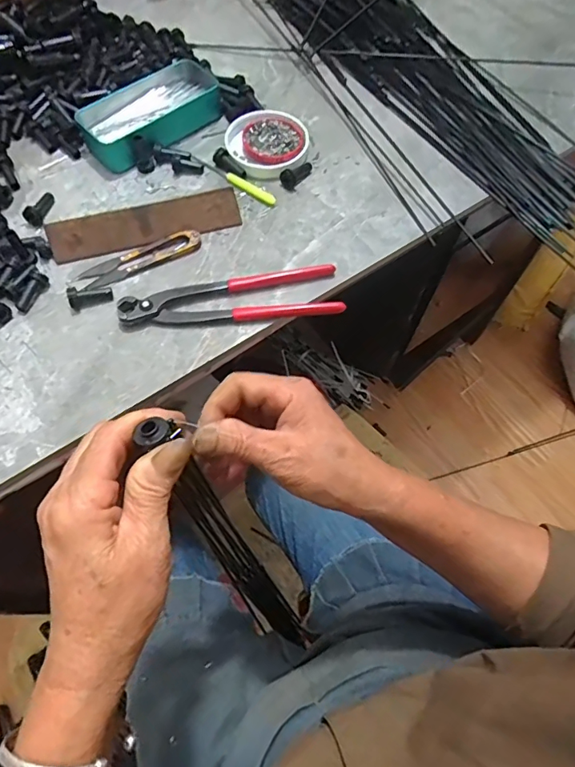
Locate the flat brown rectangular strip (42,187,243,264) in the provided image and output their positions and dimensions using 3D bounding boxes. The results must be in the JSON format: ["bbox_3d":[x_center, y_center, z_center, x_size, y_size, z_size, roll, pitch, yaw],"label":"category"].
[{"bbox_3d":[-0.135,-0.150,0.462,0.178,0.037,0.007,-15,23,-9],"label":"flat brown rectangular strip"}]

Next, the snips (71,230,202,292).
[{"bbox_3d":[-0.140,-0.119,0.455,0.117,0.010,0.031,-30,69,-15],"label":"snips"}]

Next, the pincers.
[{"bbox_3d":[-0.051,-0.075,0.433,0.194,0.014,0.047,-7,65,-5],"label":"pincers"}]

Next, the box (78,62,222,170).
[{"bbox_3d":[-0.149,-0.297,0.527,0.160,0.032,0.077,-40,72,-18],"label":"box"}]

